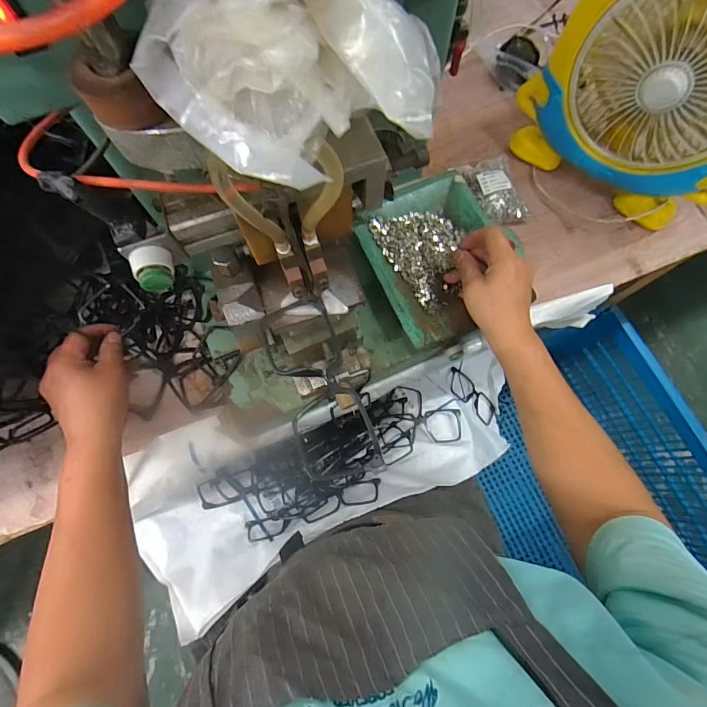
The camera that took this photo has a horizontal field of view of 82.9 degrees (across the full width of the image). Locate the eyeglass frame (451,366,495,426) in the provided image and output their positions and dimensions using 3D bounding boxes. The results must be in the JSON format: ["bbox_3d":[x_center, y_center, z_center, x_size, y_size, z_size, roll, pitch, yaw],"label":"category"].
[{"bbox_3d":[0.231,0.084,0.782,0.132,0.025,0.051,45,77,-14],"label":"eyeglass frame"}]

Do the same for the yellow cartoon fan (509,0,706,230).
[{"bbox_3d":[0.334,-0.294,0.430,0.240,0.271,0.091,33,76,10],"label":"yellow cartoon fan"}]

